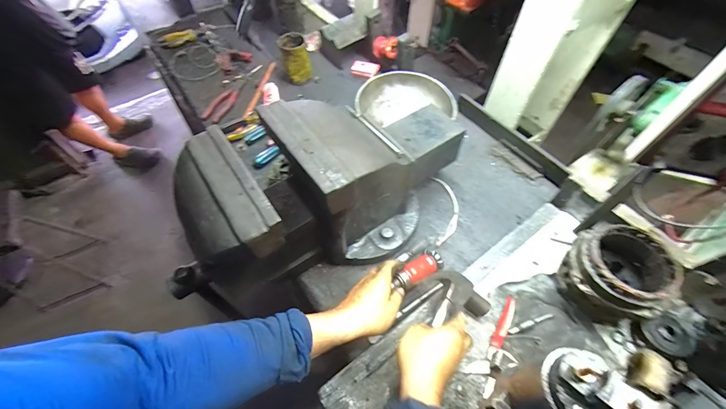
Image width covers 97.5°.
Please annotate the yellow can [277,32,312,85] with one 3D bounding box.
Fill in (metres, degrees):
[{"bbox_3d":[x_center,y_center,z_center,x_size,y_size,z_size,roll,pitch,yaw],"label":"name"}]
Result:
[{"bbox_3d":[-0.191,-0.409,0.894,0.068,0.117,0.070,0,57,0],"label":"yellow can"}]

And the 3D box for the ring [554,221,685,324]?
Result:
[{"bbox_3d":[0.397,0.112,0.516,0.123,0.122,0.133,21,60,13],"label":"ring"}]

